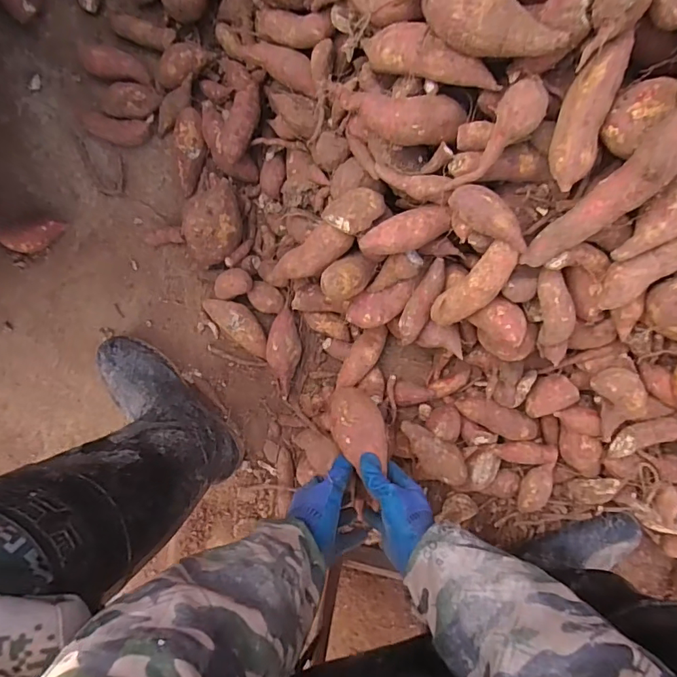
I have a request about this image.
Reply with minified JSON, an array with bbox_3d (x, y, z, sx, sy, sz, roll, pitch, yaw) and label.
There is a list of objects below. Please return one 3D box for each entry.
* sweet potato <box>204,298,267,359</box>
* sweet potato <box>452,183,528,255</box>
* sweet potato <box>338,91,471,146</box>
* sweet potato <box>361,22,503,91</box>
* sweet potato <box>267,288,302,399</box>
[{"bbox_3d":[-0.141,-0.022,0.682,0.114,0.047,0.047,44,96,-3],"label":"sweet potato"},{"bbox_3d":[0.145,-0.113,0.465,0.036,0.033,0.084,-37,94,5],"label":"sweet potato"},{"bbox_3d":[0.063,-0.207,0.452,0.115,0.035,0.045,2,97,2],"label":"sweet potato"},{"bbox_3d":[0.079,-0.252,0.429,0.131,0.038,0.034,24,97,12],"label":"sweet potato"},{"bbox_3d":[-0.076,0.012,0.673,0.045,0.047,0.141,7,97,1],"label":"sweet potato"}]

